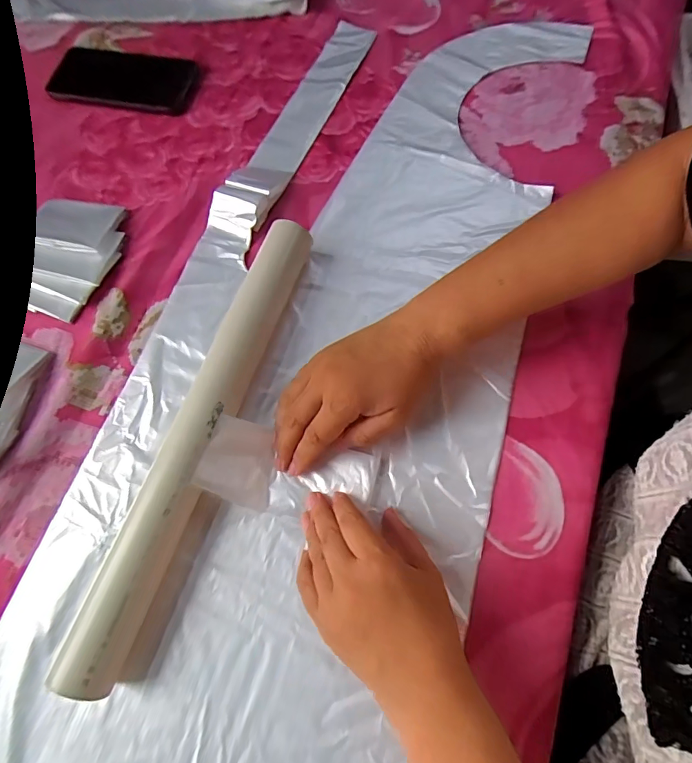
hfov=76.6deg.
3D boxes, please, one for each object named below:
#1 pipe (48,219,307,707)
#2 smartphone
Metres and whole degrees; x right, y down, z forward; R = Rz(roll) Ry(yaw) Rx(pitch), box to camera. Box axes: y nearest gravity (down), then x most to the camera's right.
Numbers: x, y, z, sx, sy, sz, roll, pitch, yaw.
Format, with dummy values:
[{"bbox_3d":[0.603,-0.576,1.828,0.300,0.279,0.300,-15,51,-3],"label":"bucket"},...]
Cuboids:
[{"bbox_3d":[-0.105,0.028,0.325,0.047,0.042,0.353,17,71,9],"label":"pipe"},{"bbox_3d":[-0.257,-0.341,0.495,0.175,0.008,0.085,10,70,6],"label":"smartphone"}]

